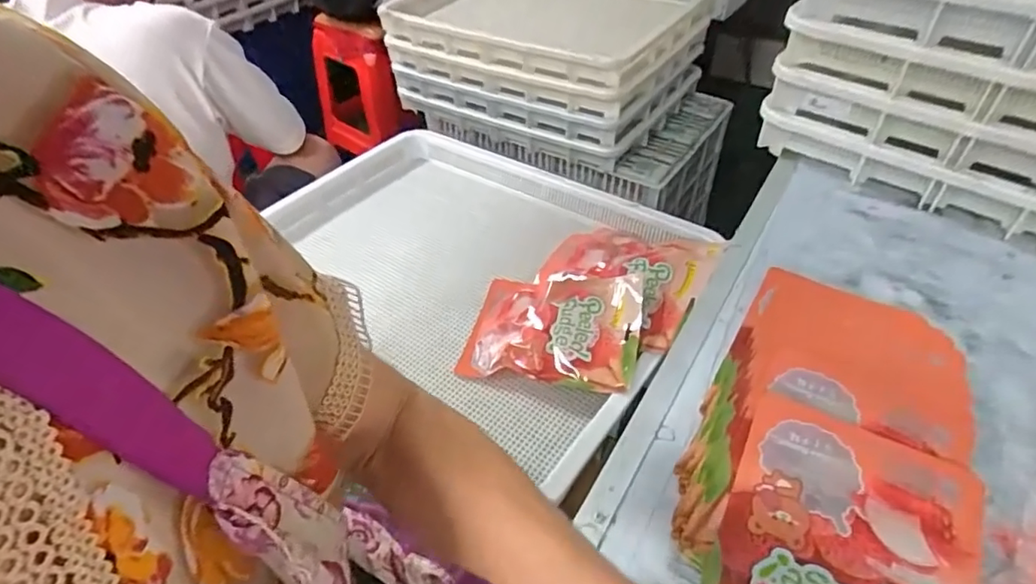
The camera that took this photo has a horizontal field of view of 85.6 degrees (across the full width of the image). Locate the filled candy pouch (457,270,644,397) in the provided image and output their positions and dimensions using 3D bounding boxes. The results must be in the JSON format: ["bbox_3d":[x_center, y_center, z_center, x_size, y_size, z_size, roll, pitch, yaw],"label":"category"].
[{"bbox_3d":[0.035,0.040,0.675,0.217,0.034,0.154,-3,50,25],"label":"filled candy pouch"}]

